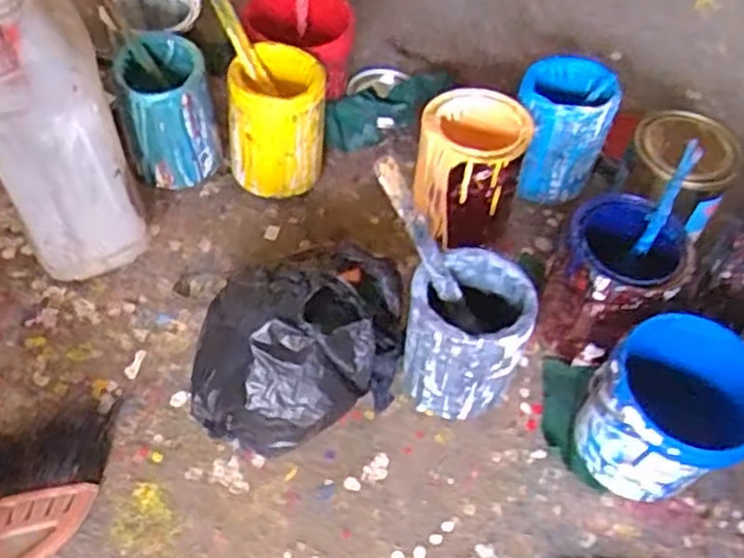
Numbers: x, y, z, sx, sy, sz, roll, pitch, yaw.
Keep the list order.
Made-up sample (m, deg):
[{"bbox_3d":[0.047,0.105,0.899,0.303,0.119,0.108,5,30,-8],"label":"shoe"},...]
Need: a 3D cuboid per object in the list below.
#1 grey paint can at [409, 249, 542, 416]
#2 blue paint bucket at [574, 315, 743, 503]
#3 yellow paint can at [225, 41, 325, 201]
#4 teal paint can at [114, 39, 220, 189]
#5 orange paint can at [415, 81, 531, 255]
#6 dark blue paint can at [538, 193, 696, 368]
[{"bbox_3d":[0.081,0.056,0.682,0.099,0.148,0.090,2,52,-3],"label":"grey paint can"},{"bbox_3d":[0.254,0.116,0.657,0.126,0.135,0.132,2,52,-3],"label":"blue paint bucket"},{"bbox_3d":[-0.104,-0.168,0.834,0.101,0.134,0.105,0,52,-5],"label":"yellow paint can"},{"bbox_3d":[-0.222,-0.180,0.832,0.092,0.144,0.092,2,52,-3],"label":"teal paint can"},{"bbox_3d":[0.101,-0.108,0.802,0.111,0.127,0.129,14,53,8],"label":"orange paint can"},{"bbox_3d":[0.225,0.005,0.718,0.107,0.133,0.103,2,52,-3],"label":"dark blue paint can"}]

